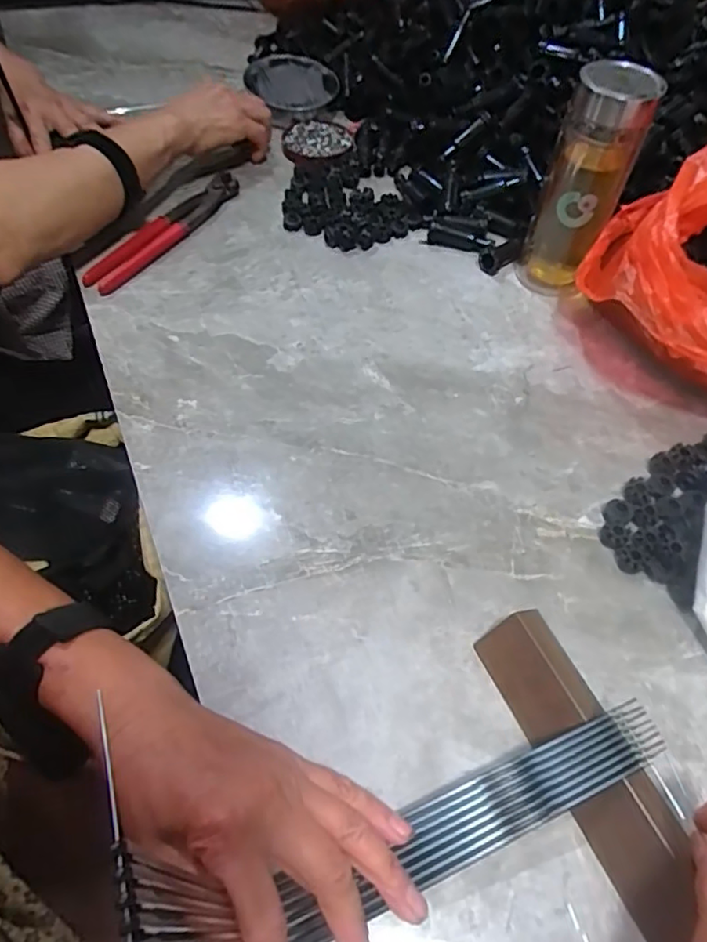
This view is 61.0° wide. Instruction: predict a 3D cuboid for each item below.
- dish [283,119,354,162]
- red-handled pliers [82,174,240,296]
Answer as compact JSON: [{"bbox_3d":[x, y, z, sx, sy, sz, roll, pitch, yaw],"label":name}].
[{"bbox_3d":[-0.041,-0.383,0.694,0.078,0.010,0.076,1,57,-1],"label":"dish"},{"bbox_3d":[-0.188,-0.243,0.596,0.040,0.015,0.189,26,60,14],"label":"red-handled pliers"}]

